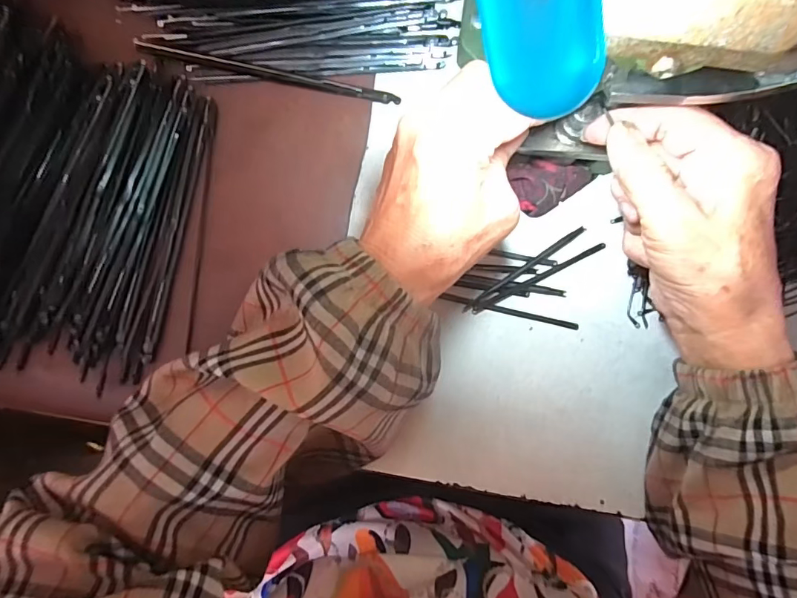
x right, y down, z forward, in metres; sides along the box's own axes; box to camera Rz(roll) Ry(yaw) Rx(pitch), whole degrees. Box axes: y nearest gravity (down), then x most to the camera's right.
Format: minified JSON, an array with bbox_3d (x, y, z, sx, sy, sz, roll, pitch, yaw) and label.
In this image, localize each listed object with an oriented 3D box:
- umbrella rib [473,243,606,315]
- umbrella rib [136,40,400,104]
[{"bbox_3d":[0.094,-0.014,0.303,0.098,0.004,0.007,-26,84,-2],"label":"umbrella rib"},{"bbox_3d":[-0.092,-0.161,0.325,0.187,0.011,0.010,11,84,2],"label":"umbrella rib"}]

